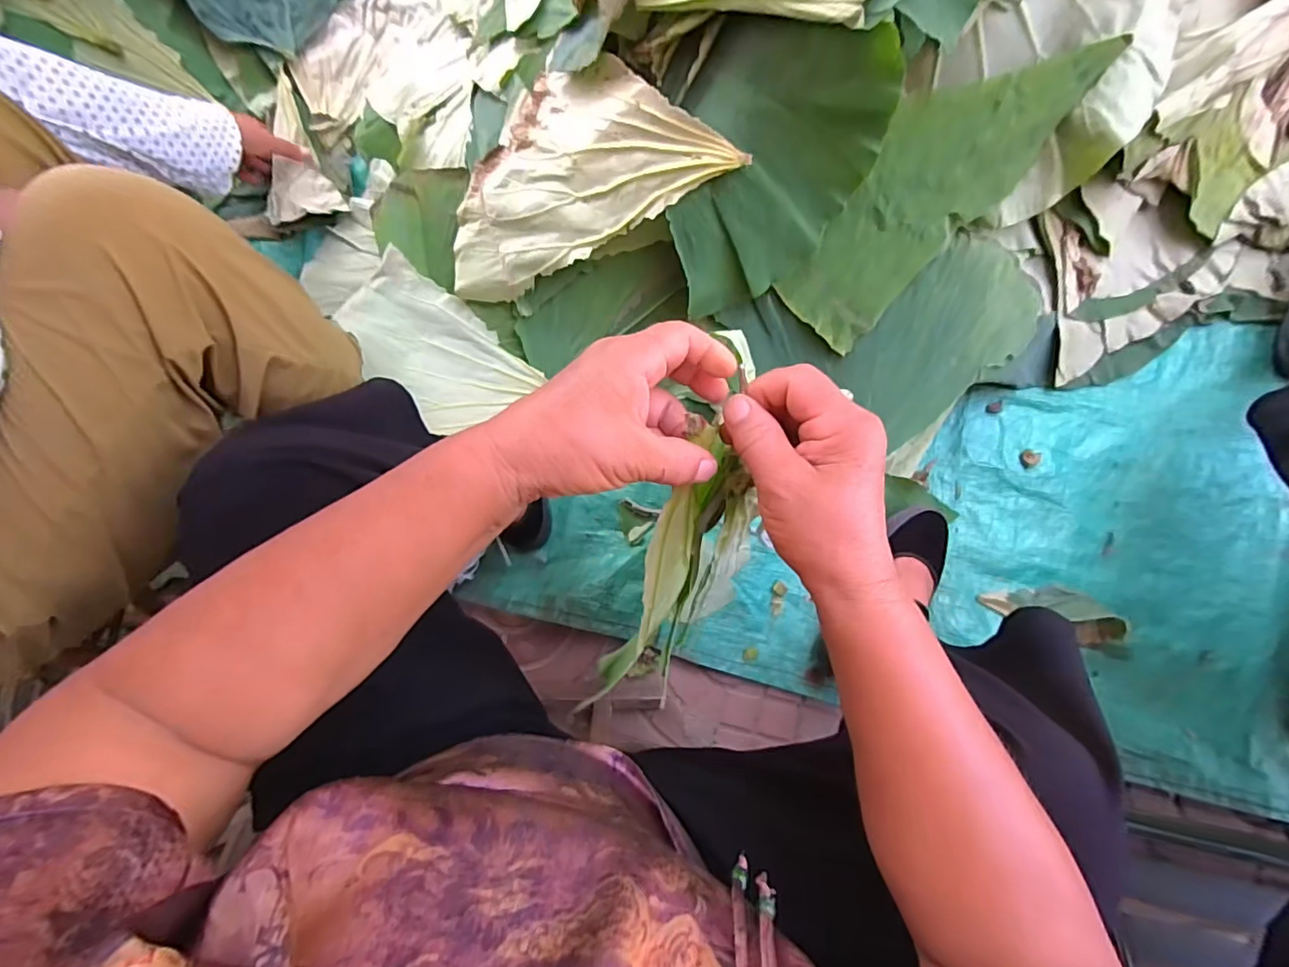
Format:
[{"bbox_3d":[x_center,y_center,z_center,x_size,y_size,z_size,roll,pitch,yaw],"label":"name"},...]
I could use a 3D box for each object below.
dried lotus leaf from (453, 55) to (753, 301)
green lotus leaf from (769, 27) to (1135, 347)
[{"bbox_3d":[-0.097,-0.393,0.674,0.380,0.041,0.219,-17,87,28],"label":"dried lotus leaf"},{"bbox_3d":[0.323,-0.336,0.630,0.385,0.044,0.138,-45,80,16],"label":"green lotus leaf"}]

